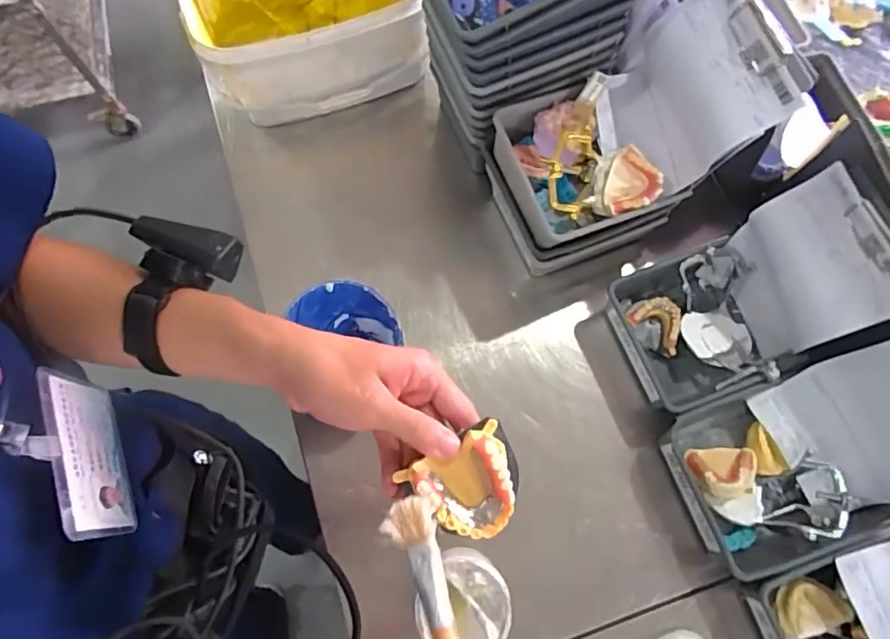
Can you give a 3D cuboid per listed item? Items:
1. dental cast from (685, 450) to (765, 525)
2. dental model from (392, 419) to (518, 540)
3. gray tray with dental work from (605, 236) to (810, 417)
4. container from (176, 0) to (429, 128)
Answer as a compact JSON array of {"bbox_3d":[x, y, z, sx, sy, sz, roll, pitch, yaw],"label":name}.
[{"bbox_3d":[0.296,0.173,0.585,0.072,0.033,0.076,-1,72,-1],"label":"dental cast"},{"bbox_3d":[0.017,0.099,0.335,0.065,0.023,0.055,-28,74,-9],"label":"dental model"},{"bbox_3d":[0.285,0.012,0.646,0.168,0.068,0.161,-20,73,-6],"label":"gray tray with dental work"},{"bbox_3d":[-0.173,-0.389,0.723,0.276,0.138,0.216,-10,72,-3],"label":"container"}]

